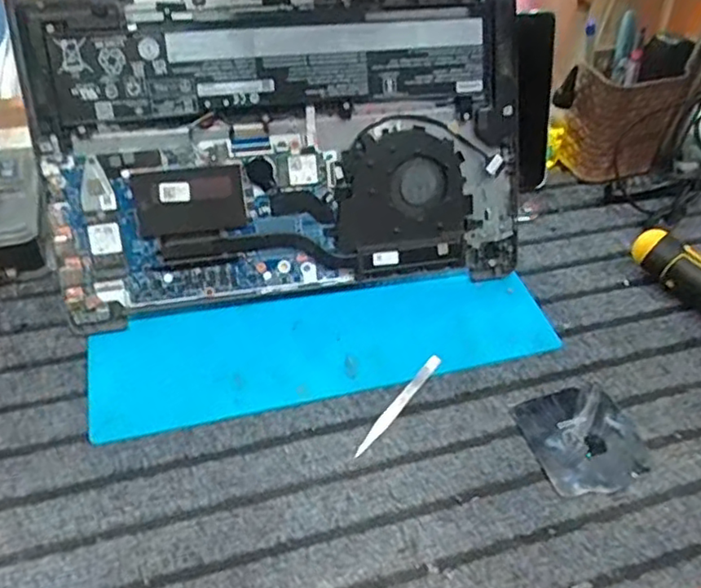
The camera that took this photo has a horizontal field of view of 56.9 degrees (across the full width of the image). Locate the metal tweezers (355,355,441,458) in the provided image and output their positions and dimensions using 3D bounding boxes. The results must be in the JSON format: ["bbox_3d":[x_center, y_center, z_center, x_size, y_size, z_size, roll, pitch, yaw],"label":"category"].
[{"bbox_3d":[0.035,0.077,0.457,0.010,0.005,0.099,32,52,21],"label":"metal tweezers"}]

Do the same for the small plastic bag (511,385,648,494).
[{"bbox_3d":[0.162,0.099,0.448,0.079,0.004,0.076,-12,50,-16],"label":"small plastic bag"}]

